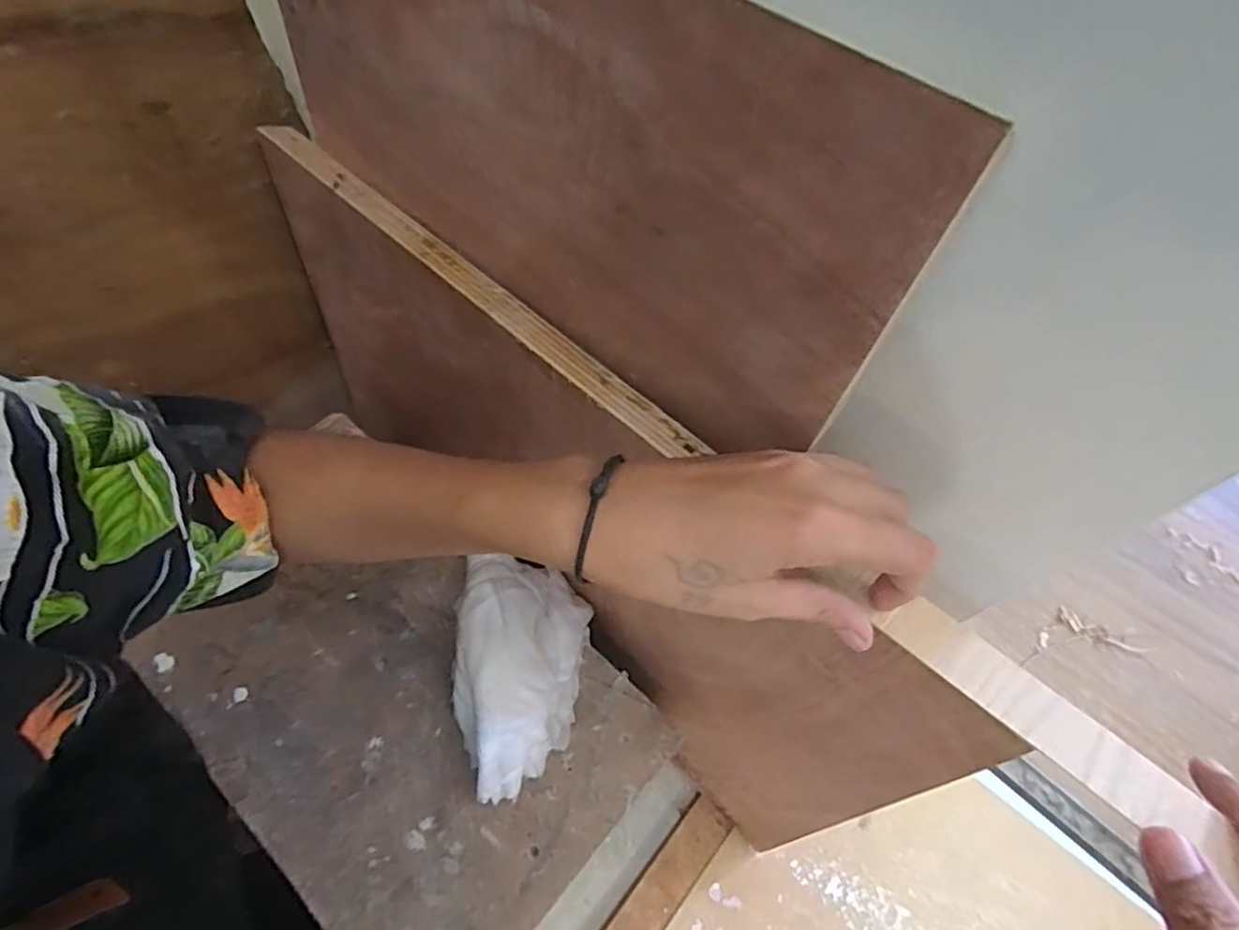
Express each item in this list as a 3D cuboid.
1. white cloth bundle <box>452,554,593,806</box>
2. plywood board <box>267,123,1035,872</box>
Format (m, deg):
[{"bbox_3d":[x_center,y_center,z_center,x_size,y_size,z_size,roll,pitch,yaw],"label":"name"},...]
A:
[{"bbox_3d":[-0.070,0.137,0.435,0.089,0.050,0.161,2,61,0],"label":"white cloth bundle"},{"bbox_3d":[-0.060,0.037,0.470,0.543,0.338,0.019,40,57,20],"label":"plywood board"}]

